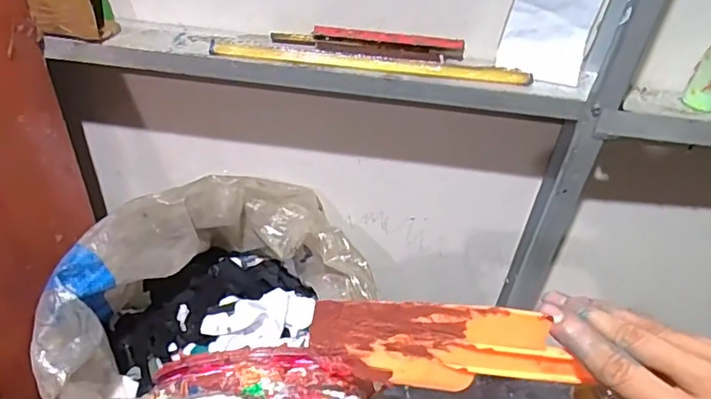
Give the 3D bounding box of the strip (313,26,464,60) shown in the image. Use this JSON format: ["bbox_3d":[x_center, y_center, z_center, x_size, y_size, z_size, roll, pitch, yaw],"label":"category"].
[{"bbox_3d":[0.043,-0.200,0.699,0.191,0.022,0.018,7,38,0],"label":"strip"}]

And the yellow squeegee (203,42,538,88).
[{"bbox_3d":[0.018,-0.167,0.665,0.385,0.016,0.023,6,38,-1],"label":"yellow squeegee"}]

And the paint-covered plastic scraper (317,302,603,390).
[{"bbox_3d":[0.048,0.076,0.278,0.137,0.052,0.013,6,38,0],"label":"paint-covered plastic scraper"}]

